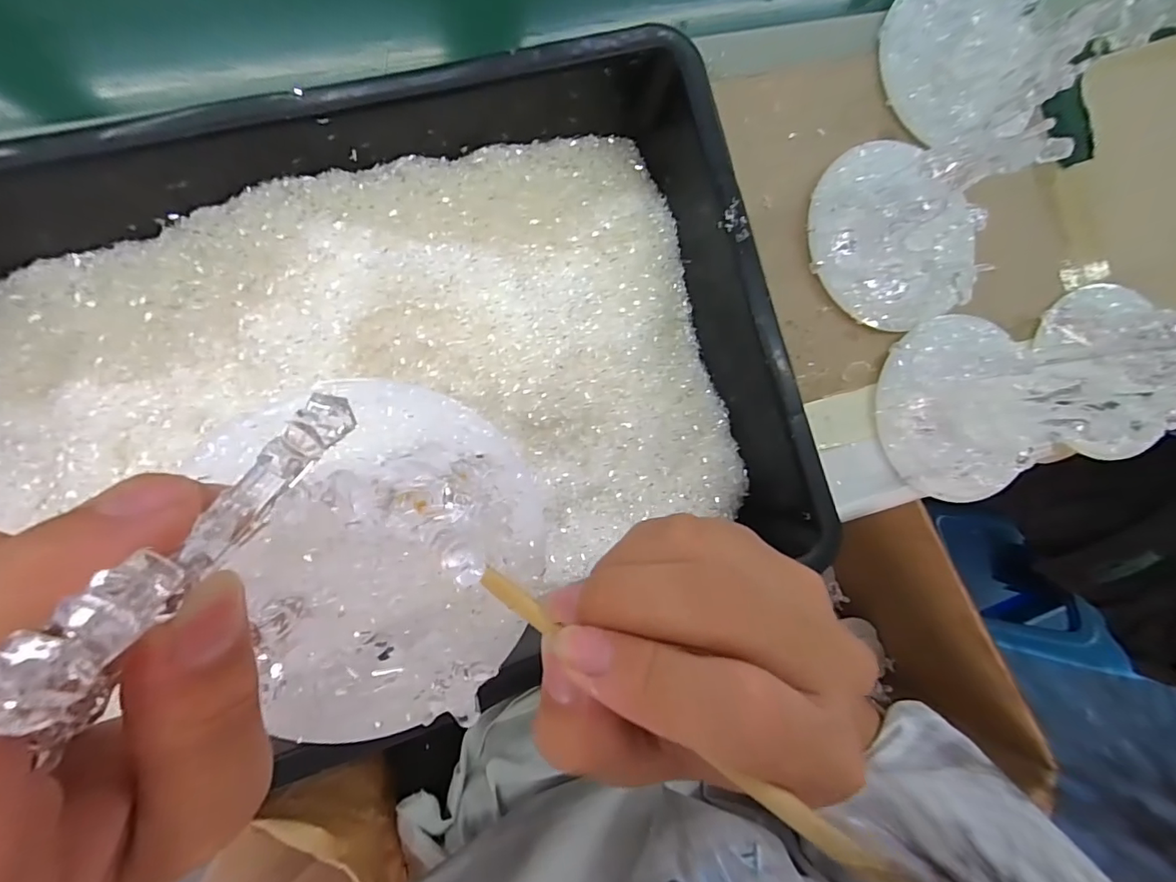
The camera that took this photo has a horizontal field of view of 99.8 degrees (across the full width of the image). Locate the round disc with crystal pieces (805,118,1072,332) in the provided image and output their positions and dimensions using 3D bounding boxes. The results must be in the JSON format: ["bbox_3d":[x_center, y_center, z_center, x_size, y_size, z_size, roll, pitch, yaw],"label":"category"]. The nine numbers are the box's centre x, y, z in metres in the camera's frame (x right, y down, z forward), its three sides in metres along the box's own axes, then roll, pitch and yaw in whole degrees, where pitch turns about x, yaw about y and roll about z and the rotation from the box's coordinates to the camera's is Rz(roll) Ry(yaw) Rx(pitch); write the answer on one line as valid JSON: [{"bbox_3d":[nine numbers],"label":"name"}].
[{"bbox_3d":[0.215,-0.138,0.312,0.109,0.083,0.123,-36,95,-9],"label":"round disc with crystal pieces"}]

